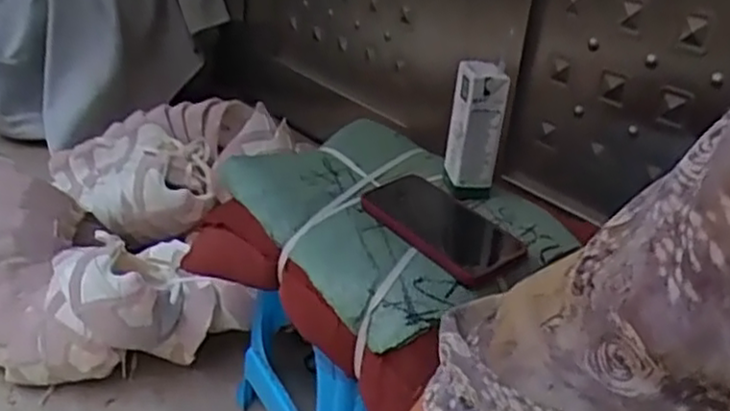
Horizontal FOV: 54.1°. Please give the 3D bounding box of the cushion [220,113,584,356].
[{"bbox_3d":[0.017,-0.003,0.779,0.249,0.045,0.351,-14,33,-32],"label":"cushion"}]

